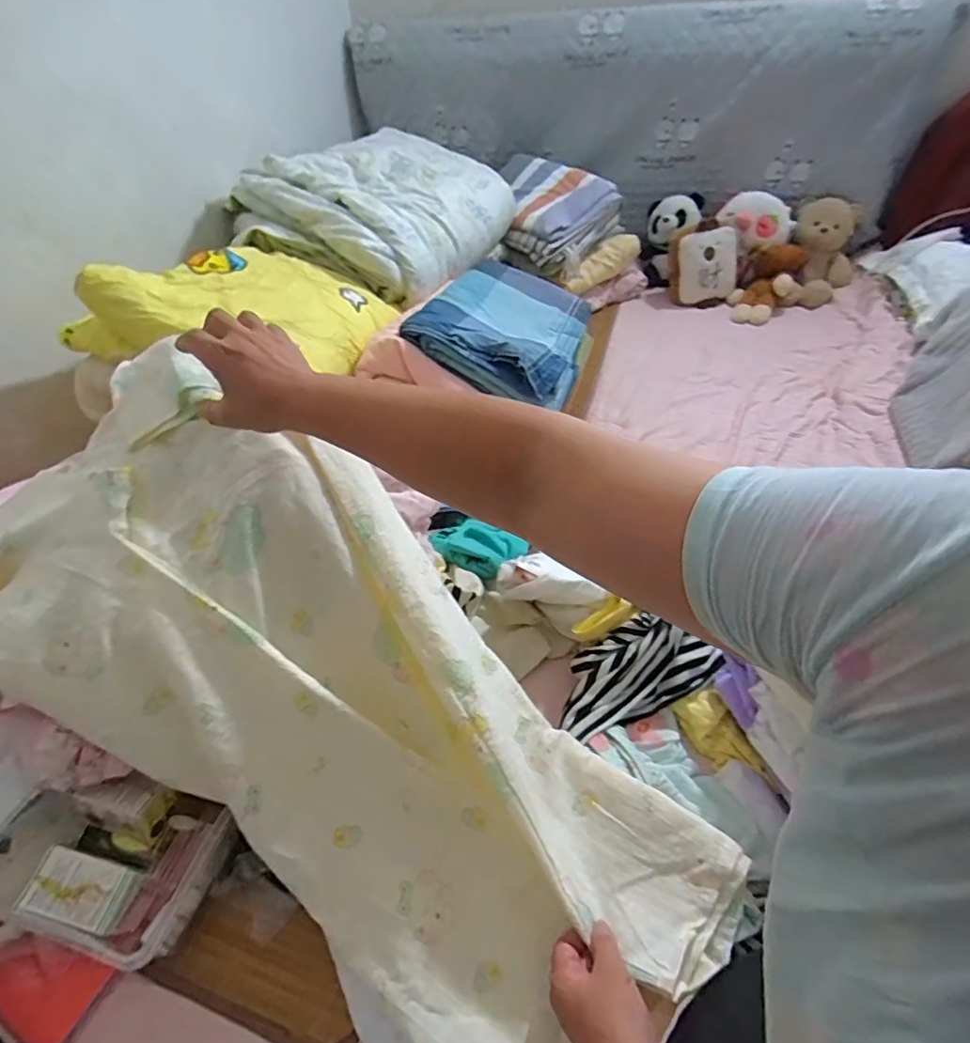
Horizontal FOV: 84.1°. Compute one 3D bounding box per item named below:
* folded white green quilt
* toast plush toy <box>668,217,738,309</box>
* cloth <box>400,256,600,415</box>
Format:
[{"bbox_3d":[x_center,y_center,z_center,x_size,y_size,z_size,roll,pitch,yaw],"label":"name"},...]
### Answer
[{"bbox_3d":[-0.239,-0.676,1.145,0.458,0.166,0.554,16,49,18],"label":"folded white green quilt"},{"bbox_3d":[0.555,-0.658,1.366,0.164,0.182,0.056,13,48,16],"label":"toast plush toy"},{"bbox_3d":[0.059,-0.359,0.972,0.278,0.065,0.396,28,47,-1],"label":"cloth"}]

